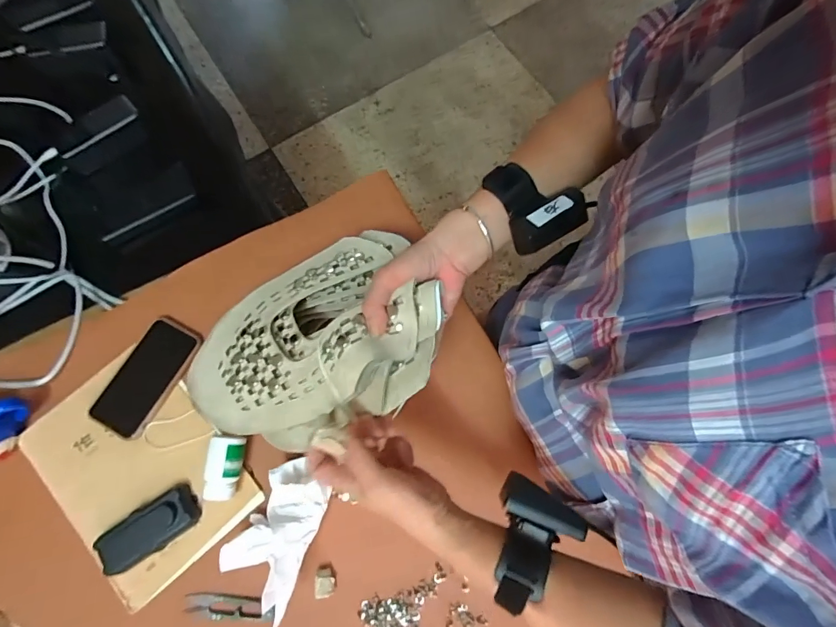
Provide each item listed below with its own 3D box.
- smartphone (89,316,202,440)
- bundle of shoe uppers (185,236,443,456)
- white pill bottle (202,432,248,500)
[{"bbox_3d":[-0.343,0.079,0.524,0.079,0.012,0.144,29,78,9],"label":"smartphone"},{"bbox_3d":[-0.113,0.023,0.420,0.261,0.118,0.198,-26,76,-5],"label":"bundle of shoe uppers"},{"bbox_3d":[-0.222,0.177,0.481,0.041,0.037,0.069,1,75,2],"label":"white pill bottle"}]

